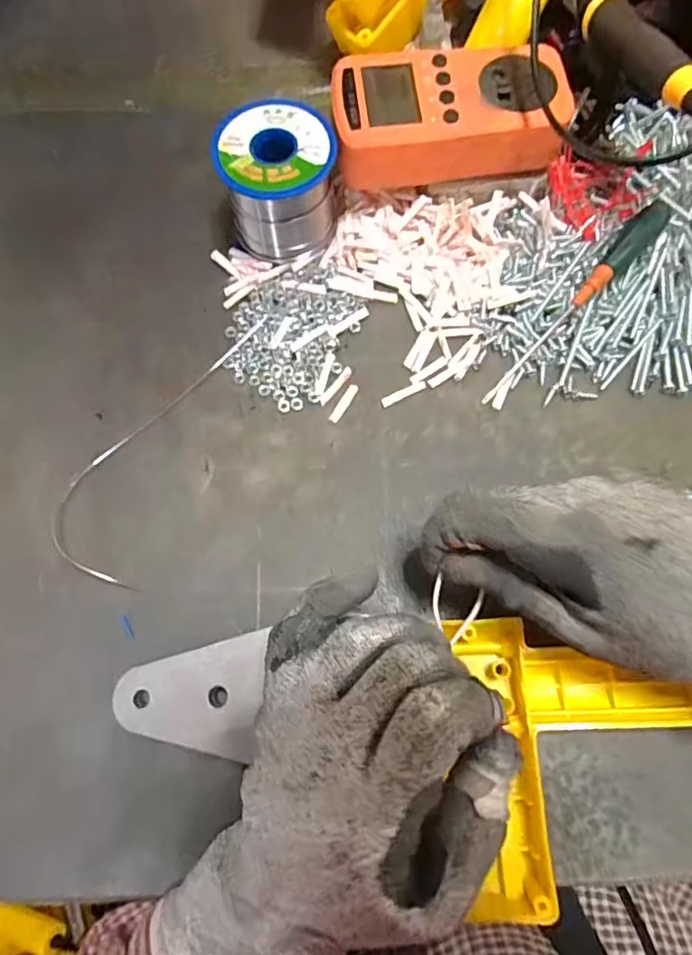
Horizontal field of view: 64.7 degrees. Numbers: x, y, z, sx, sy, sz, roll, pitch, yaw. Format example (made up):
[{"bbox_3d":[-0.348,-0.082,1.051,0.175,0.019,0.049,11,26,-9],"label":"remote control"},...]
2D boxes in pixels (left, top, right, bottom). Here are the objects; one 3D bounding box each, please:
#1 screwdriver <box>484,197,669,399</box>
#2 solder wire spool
[{"bbox_3d":[0.134,-0.102,0.317,0.014,0.015,0.157,44,92,13],"label":"screwdriver"},{"bbox_3d":[-0.038,-0.168,0.318,0.064,0.061,0.062,-5,72,-2],"label":"solder wire spool"}]

